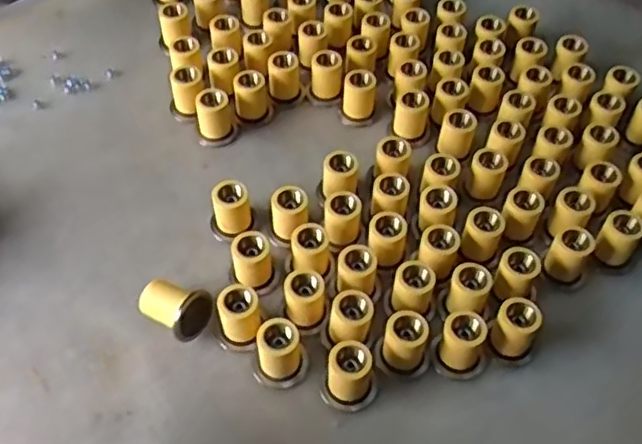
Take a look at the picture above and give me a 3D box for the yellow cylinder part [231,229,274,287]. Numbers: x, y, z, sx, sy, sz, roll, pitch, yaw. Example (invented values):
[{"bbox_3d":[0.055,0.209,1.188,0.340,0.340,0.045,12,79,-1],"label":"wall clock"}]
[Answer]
[{"bbox_3d":[-0.040,0.024,0.385,0.022,0.032,0.022,0,54,0],"label":"yellow cylinder part"}]

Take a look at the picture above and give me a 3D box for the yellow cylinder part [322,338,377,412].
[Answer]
[{"bbox_3d":[0.017,0.080,0.342,0.024,0.031,0.030,24,57,17],"label":"yellow cylinder part"}]

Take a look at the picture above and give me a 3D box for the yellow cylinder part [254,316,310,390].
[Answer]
[{"bbox_3d":[-0.021,0.071,0.350,0.027,0.032,0.026,0,54,0],"label":"yellow cylinder part"}]

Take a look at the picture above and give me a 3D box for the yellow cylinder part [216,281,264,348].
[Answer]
[{"bbox_3d":[-0.045,0.055,0.361,0.024,0.034,0.027,-13,55,-9],"label":"yellow cylinder part"}]

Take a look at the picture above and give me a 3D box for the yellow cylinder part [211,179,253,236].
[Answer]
[{"bbox_3d":[-0.055,-0.007,0.407,0.022,0.033,0.022,-8,54,-7],"label":"yellow cylinder part"}]

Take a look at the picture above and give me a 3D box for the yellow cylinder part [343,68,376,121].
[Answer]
[{"bbox_3d":[0.027,-0.091,0.471,0.022,0.036,0.018,5,54,3],"label":"yellow cylinder part"}]

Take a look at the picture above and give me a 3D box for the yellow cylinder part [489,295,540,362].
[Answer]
[{"bbox_3d":[0.106,0.059,0.360,0.022,0.033,0.021,0,54,0],"label":"yellow cylinder part"}]

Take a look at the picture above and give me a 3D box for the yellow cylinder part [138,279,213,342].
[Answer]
[{"bbox_3d":[-0.082,0.048,0.371,0.041,0.022,0.027,30,59,20],"label":"yellow cylinder part"}]

